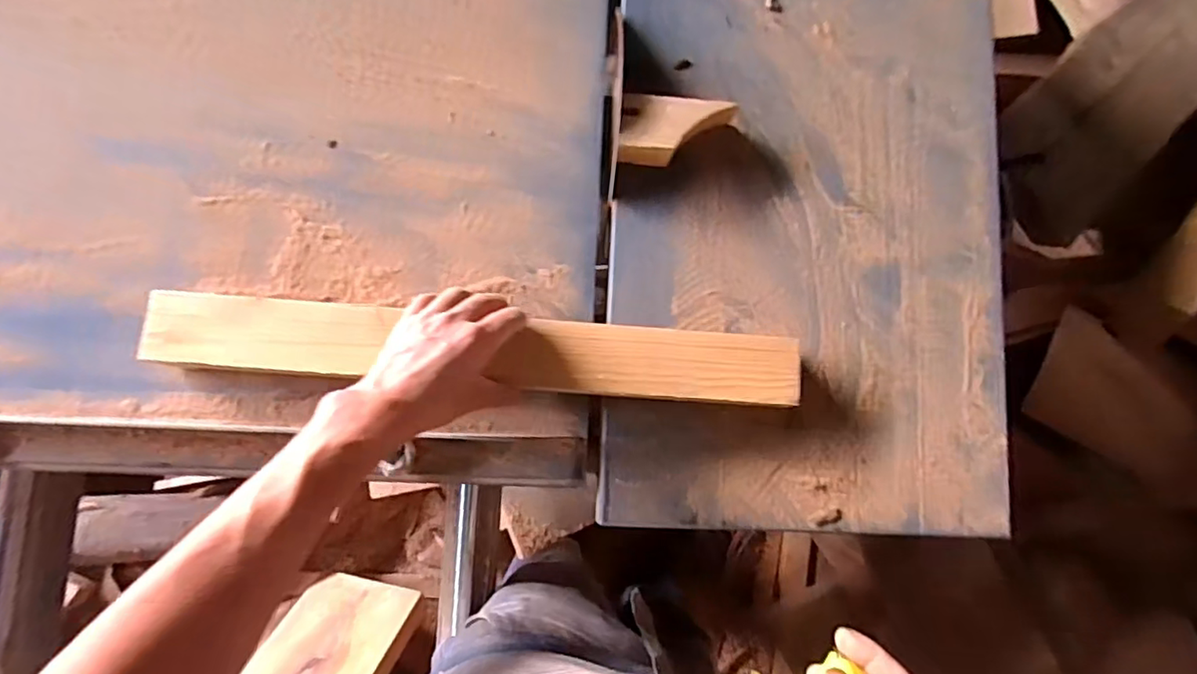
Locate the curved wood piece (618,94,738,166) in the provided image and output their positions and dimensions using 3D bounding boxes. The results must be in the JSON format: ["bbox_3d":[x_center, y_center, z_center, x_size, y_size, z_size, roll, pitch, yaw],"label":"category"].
[{"bbox_3d":[0.076,-0.196,0.570,0.116,0.041,0.061,1,83,-5],"label":"curved wood piece"}]

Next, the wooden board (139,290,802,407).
[{"bbox_3d":[-0.097,0.012,0.512,0.552,0.025,0.063,5,83,-5],"label":"wooden board"}]

